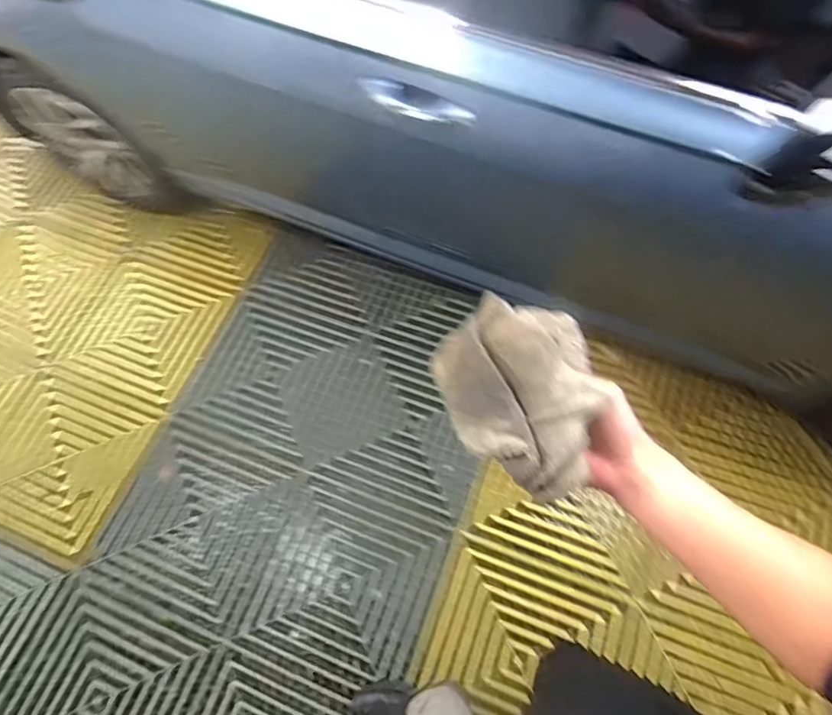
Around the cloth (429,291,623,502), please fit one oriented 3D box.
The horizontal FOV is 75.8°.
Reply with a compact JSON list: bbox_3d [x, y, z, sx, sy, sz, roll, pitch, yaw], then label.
[{"bbox_3d":[0.096,0.026,0.442,0.145,0.072,0.129,41,75,18],"label":"cloth"}]

